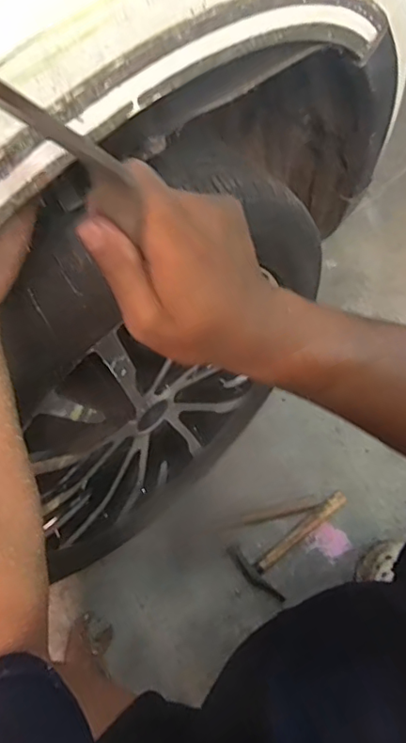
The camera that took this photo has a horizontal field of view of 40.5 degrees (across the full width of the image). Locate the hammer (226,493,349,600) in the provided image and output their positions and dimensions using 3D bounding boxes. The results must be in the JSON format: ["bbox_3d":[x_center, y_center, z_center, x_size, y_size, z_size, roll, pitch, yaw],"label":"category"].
[{"bbox_3d":[0.168,0.295,0.981,0.233,0.020,0.111,-33,64,-22],"label":"hammer"}]

